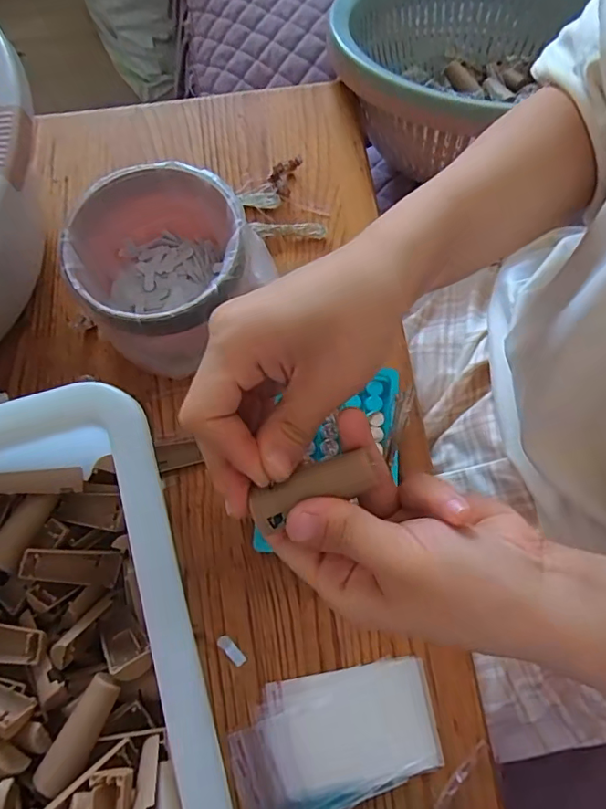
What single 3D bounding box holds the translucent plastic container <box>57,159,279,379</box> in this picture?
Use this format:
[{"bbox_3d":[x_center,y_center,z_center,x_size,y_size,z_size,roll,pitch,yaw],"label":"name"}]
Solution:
[{"bbox_3d":[-0.087,-0.097,0.367,0.131,0.083,0.118,-36,74,-10],"label":"translucent plastic container"}]

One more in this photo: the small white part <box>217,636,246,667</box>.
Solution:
[{"bbox_3d":[-0.046,0.157,0.328,0.021,0.004,0.008,41,77,13],"label":"small white part"}]

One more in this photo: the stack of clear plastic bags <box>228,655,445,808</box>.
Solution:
[{"bbox_3d":[0.020,0.203,0.314,0.124,0.004,0.073,-18,72,-5],"label":"stack of clear plastic bags"}]

